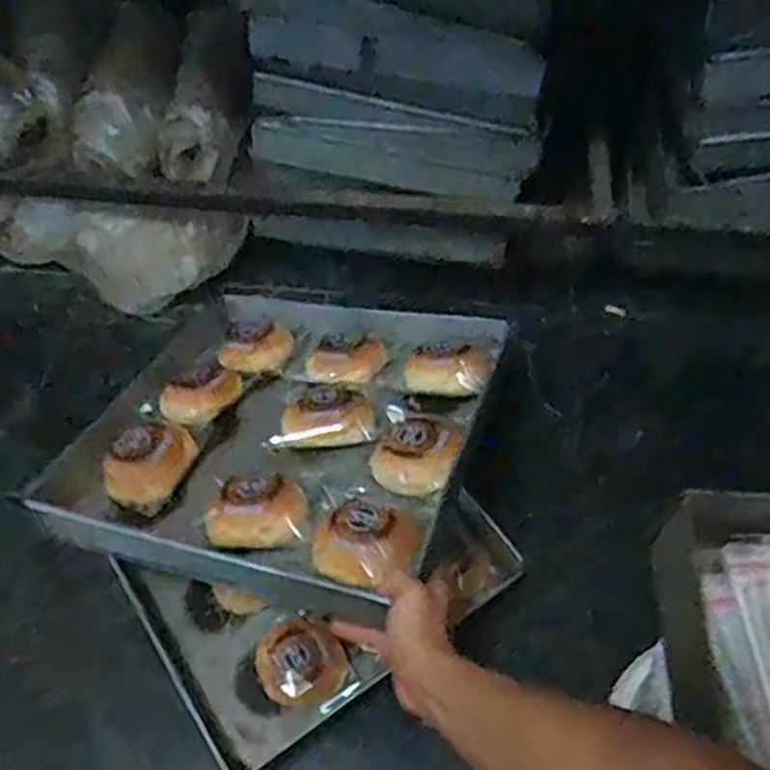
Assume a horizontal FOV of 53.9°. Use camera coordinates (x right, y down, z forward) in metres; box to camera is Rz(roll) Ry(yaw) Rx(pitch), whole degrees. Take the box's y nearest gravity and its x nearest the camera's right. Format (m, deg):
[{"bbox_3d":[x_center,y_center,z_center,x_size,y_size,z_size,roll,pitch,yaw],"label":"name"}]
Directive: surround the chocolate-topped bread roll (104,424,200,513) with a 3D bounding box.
[{"bbox_3d":[-0.266,0.078,0.821,0.096,0.050,0.101,0,57,0],"label":"chocolate-topped bread roll"}]

